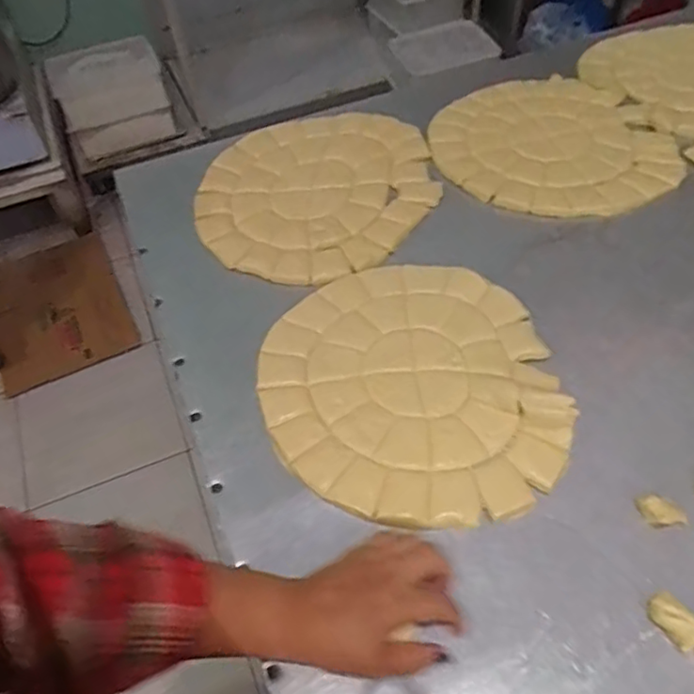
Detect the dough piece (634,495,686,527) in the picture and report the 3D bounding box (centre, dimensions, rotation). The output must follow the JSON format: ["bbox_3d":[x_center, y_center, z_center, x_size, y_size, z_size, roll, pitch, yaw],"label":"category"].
[{"bbox_3d":[0.265,0.139,0.504,0.037,0.018,0.021,10,53,11],"label":"dough piece"}]

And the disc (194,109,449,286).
[{"bbox_3d":[-0.037,-0.214,0.802,0.289,0.015,0.336,28,58,23],"label":"disc"}]

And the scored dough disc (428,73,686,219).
[{"bbox_3d":[0.276,-0.277,0.828,0.287,0.015,0.296,-2,52,2],"label":"scored dough disc"}]

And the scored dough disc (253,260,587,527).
[{"bbox_3d":[0.058,0.027,0.601,0.277,0.023,0.302,-2,52,2],"label":"scored dough disc"}]

